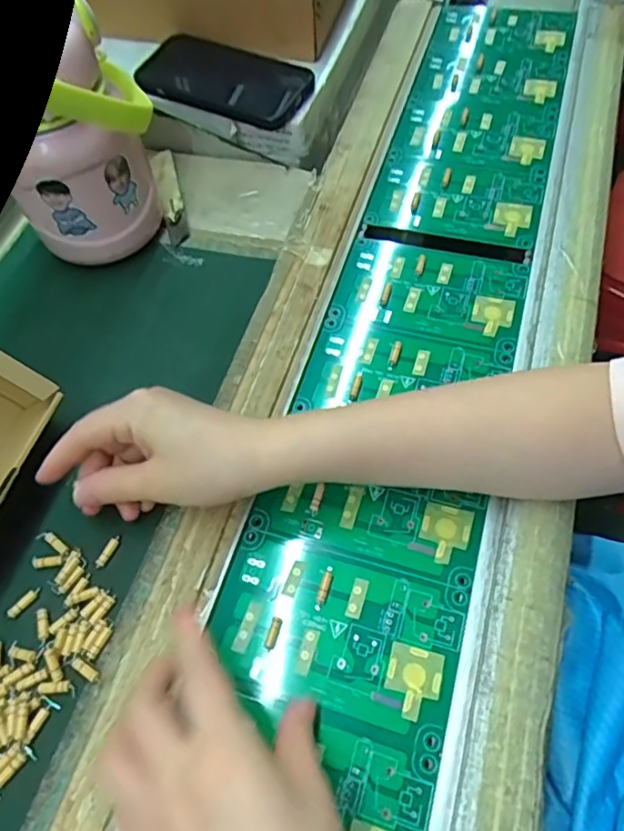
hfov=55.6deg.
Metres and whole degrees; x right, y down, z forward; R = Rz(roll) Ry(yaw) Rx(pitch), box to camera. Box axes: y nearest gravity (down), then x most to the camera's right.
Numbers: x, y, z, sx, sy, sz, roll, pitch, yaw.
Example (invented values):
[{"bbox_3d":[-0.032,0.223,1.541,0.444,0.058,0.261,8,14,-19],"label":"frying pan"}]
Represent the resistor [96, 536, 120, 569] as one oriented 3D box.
[{"bbox_3d":[-0.121,0.080,0.348,0.006,0.004,0.021,22,64,16],"label":"resistor"}]

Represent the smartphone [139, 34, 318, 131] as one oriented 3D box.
[{"bbox_3d":[-0.080,-0.291,0.512,0.159,0.014,0.077,24,65,17],"label":"smartphone"}]

